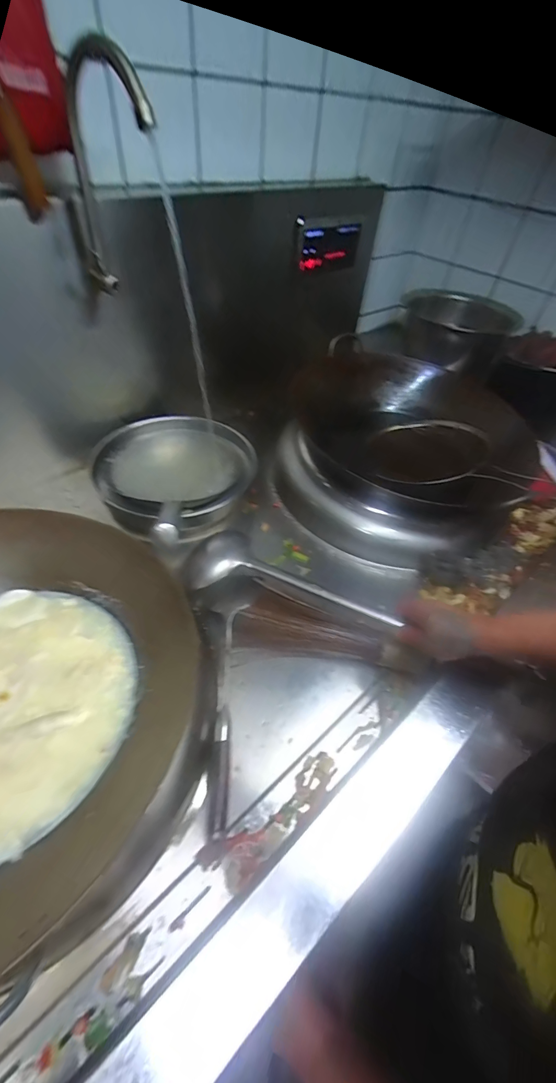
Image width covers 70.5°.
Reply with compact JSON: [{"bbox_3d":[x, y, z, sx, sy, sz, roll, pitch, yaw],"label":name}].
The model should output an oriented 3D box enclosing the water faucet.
[{"bbox_3d":[-0.205,-0.436,0.488,0.050,0.235,0.162,-29,57,-28],"label":"water faucet"}]

